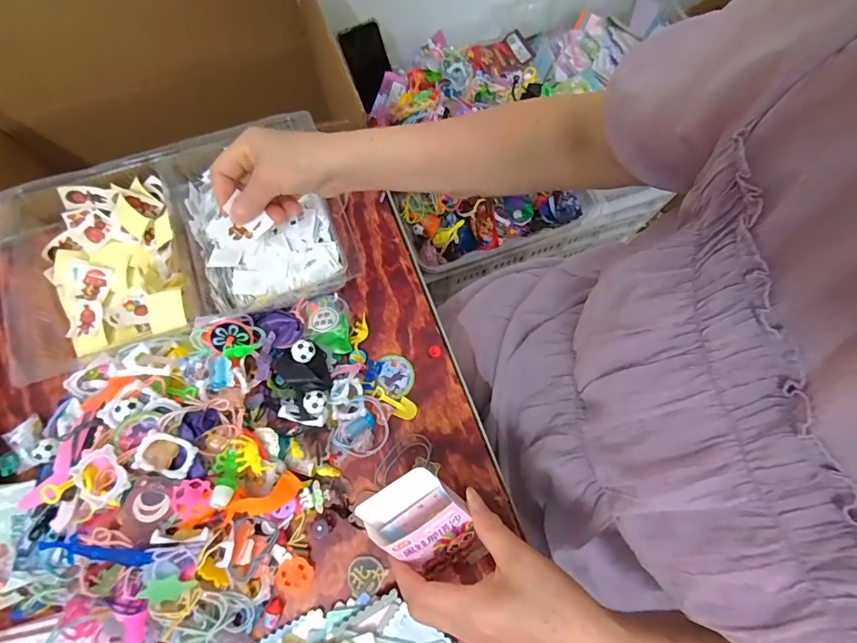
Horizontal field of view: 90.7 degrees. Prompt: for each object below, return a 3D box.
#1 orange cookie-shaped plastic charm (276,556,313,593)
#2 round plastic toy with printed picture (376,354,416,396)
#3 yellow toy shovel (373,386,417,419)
[{"bbox_3d":[-0.121,0.230,0.384,0.031,0.007,0.030,0,77,-1],"label":"orange cookie-shaped plastic charm"},{"bbox_3d":[-0.034,0.055,0.439,0.037,0.006,0.041,6,73,1],"label":"round plastic toy with printed picture"},{"bbox_3d":[-0.034,0.083,0.429,0.047,0.005,0.020,21,74,5],"label":"yellow toy shovel"}]

